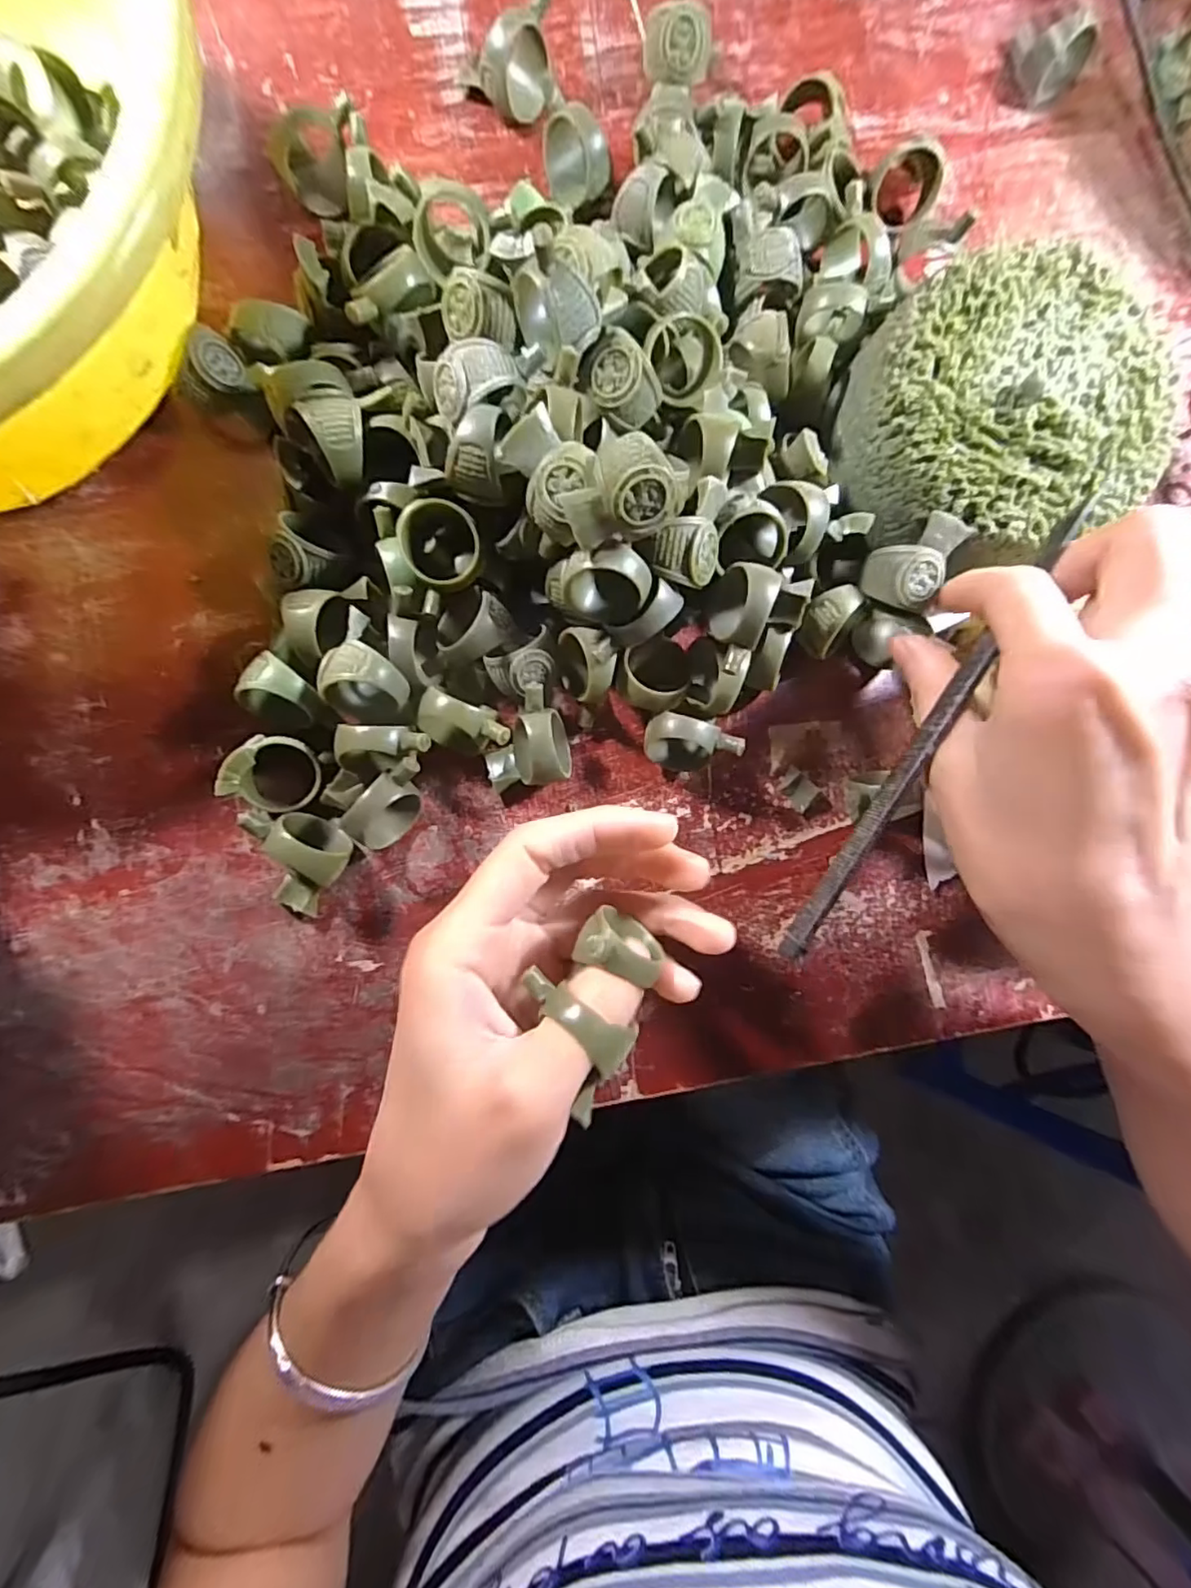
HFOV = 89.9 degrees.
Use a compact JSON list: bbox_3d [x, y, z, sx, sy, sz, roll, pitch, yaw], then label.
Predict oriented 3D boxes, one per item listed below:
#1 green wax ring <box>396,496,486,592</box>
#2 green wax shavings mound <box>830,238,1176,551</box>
[{"bbox_3d":[-0.048,-0.077,0.185,0.024,0.005,0.027,-19,111,-14],"label":"green wax ring"},{"bbox_3d":[0.141,-0.129,0.214,0.100,0.048,0.094,0,86,-5],"label":"green wax shavings mound"}]

